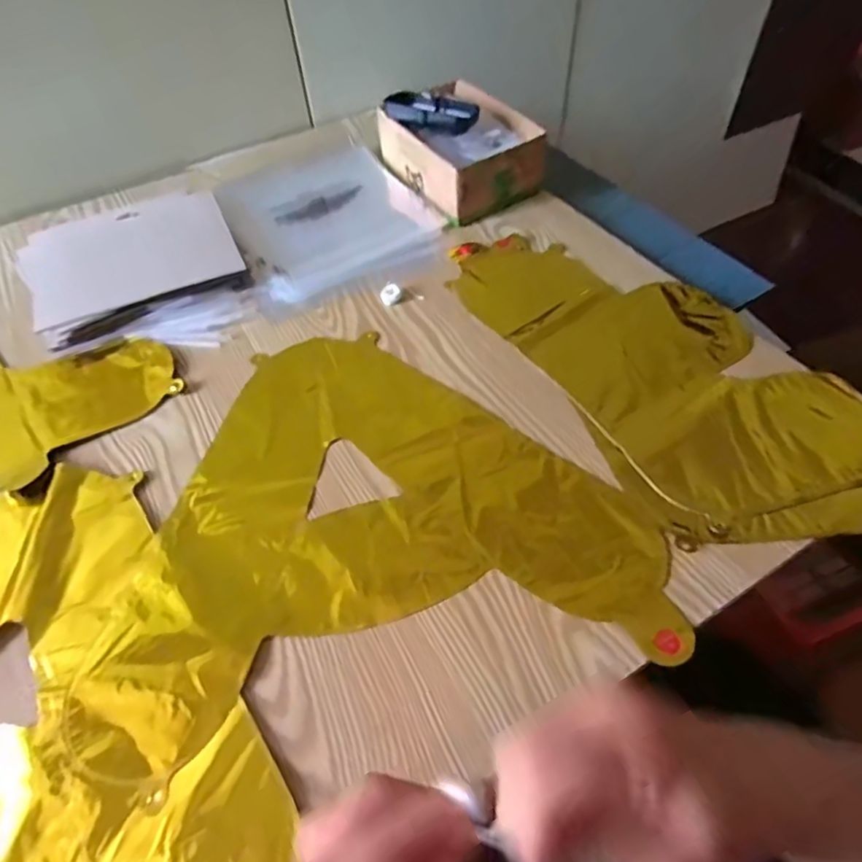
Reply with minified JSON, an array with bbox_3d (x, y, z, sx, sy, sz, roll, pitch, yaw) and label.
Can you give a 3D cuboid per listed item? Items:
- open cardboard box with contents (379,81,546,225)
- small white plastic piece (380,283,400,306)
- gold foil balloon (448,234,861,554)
[{"bbox_3d":[0.035,-0.338,0.680,0.130,0.077,0.193,-28,56,-17],"label":"open cardboard box with contents"},{"bbox_3d":[-0.041,-0.137,0.582,0.019,0.013,0.019,-2,53,2],"label":"small white plastic piece"},{"bbox_3d":[0.198,-0.074,0.513,0.211,0.012,0.421,-23,55,-14],"label":"gold foil balloon"}]

